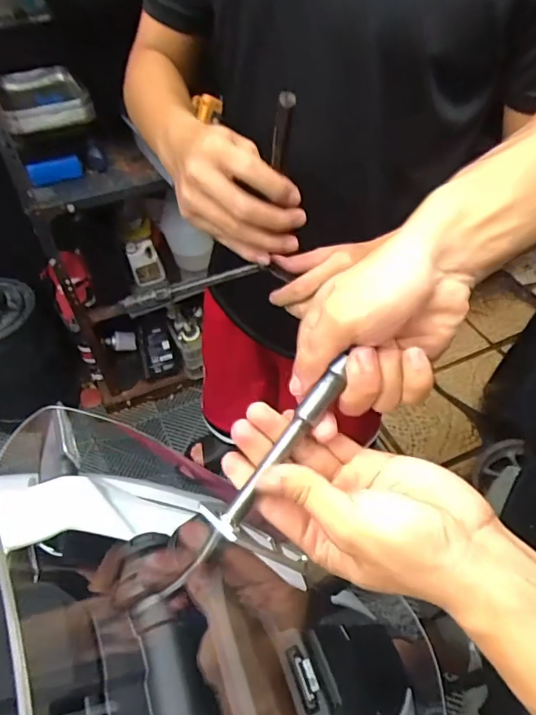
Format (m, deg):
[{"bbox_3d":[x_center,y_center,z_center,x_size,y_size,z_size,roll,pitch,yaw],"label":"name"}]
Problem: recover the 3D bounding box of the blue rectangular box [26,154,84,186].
[{"bbox_3d":[-0.486,-0.428,1.109,0.116,0.048,0.018,-20,52,-17],"label":"blue rectangular box"}]

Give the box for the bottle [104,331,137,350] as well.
[{"bbox_3d":[-0.500,-0.054,1.642,0.110,0.051,0.047,-5,49,-5],"label":"bottle"}]

